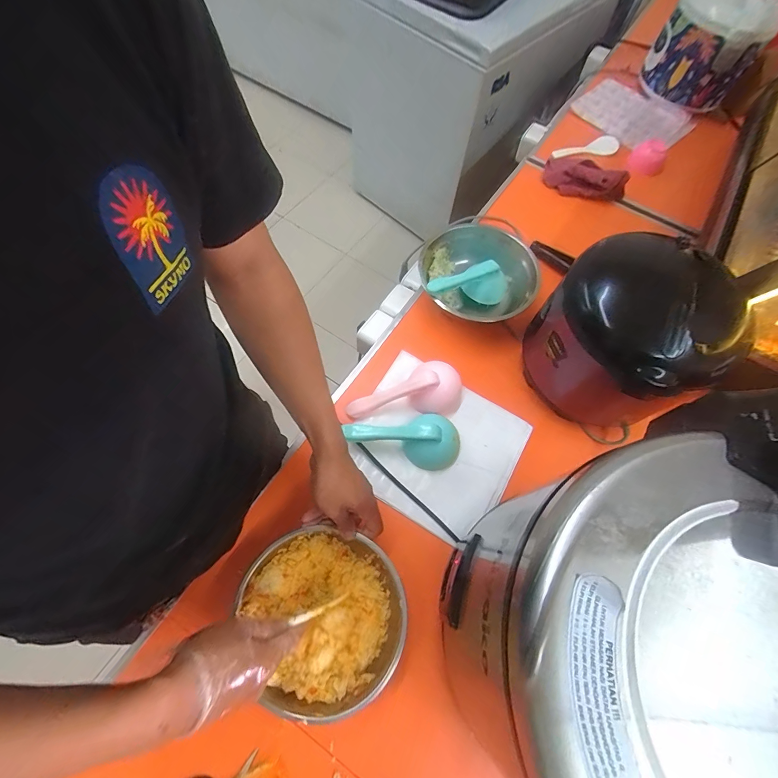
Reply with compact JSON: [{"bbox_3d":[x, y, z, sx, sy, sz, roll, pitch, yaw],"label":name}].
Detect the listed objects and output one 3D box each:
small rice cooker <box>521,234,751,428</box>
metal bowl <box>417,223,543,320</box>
[{"bbox_3d":[0.372,-0.092,0.623,0.221,0.215,0.229,-32,71,-16],"label":"small rice cooker"},{"bbox_3d":[0.175,-0.217,0.784,0.225,0.094,0.227,1,66,-3],"label":"metal bowl"}]

